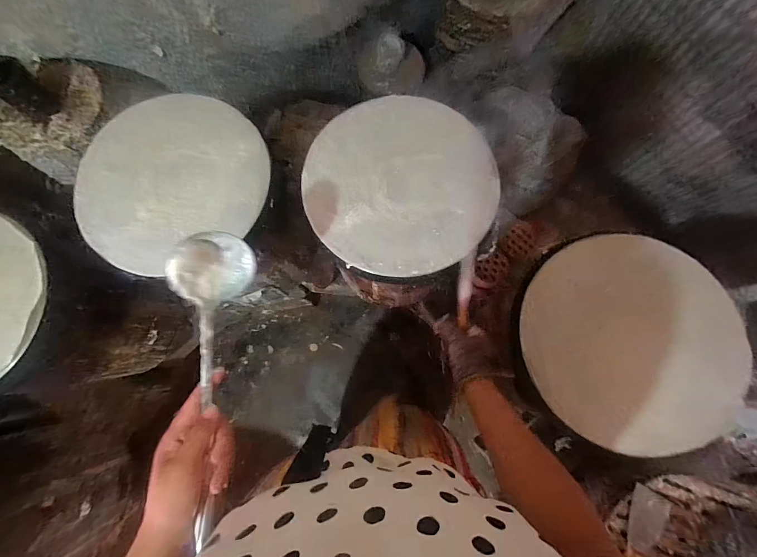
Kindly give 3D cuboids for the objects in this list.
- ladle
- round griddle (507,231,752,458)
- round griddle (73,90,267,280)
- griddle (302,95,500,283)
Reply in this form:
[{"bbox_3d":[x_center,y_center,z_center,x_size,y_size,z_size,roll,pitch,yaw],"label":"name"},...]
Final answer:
[{"bbox_3d":[-0.190,0.108,0.389,0.077,0.083,0.318,-3,77,0],"label":"ladle"},{"bbox_3d":[0.445,0.111,0.623,0.365,0.060,0.391,0,77,1],"label":"round griddle"},{"bbox_3d":[-0.412,-0.198,0.687,0.376,0.028,0.310,-21,90,-3],"label":"round griddle"},{"bbox_3d":[0.045,-0.197,0.689,0.372,0.026,0.393,0,77,1],"label":"griddle"}]

